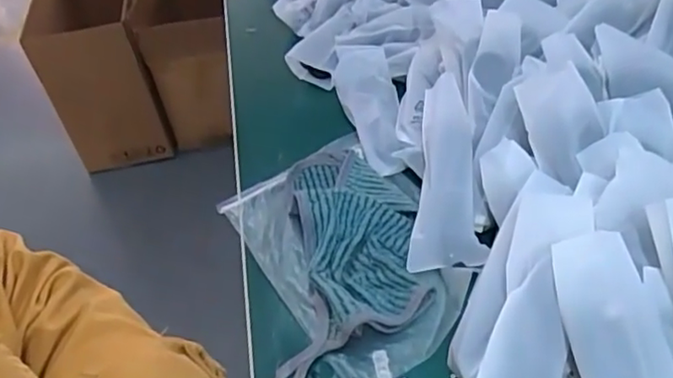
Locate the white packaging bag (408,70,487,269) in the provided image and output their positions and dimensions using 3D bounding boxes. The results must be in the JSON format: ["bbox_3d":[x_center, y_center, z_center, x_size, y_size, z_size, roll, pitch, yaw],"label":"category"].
[{"bbox_3d":[0.086,-0.012,0.479,0.052,0.027,0.157,1,67,8],"label":"white packaging bag"}]

